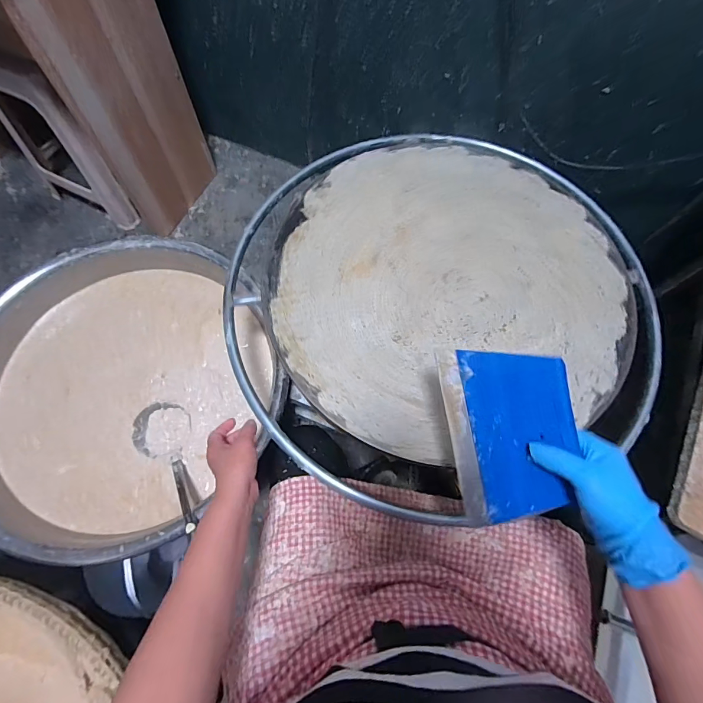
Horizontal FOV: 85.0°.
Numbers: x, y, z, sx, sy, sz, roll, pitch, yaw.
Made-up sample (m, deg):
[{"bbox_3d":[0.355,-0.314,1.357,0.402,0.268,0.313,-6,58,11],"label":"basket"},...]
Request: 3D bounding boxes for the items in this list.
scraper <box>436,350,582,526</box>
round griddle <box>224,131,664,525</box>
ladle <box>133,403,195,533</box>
[{"bbox_3d":[0.165,0.087,0.400,0.120,0.004,0.182,-10,88,25],"label":"scraper"},{"bbox_3d":[0.140,-0.120,0.637,0.681,0.055,0.632,1,69,-2],"label":"round griddle"},{"bbox_3d":[-0.327,0.202,0.701,0.106,0.050,0.252,-29,55,-13],"label":"ladle"}]

